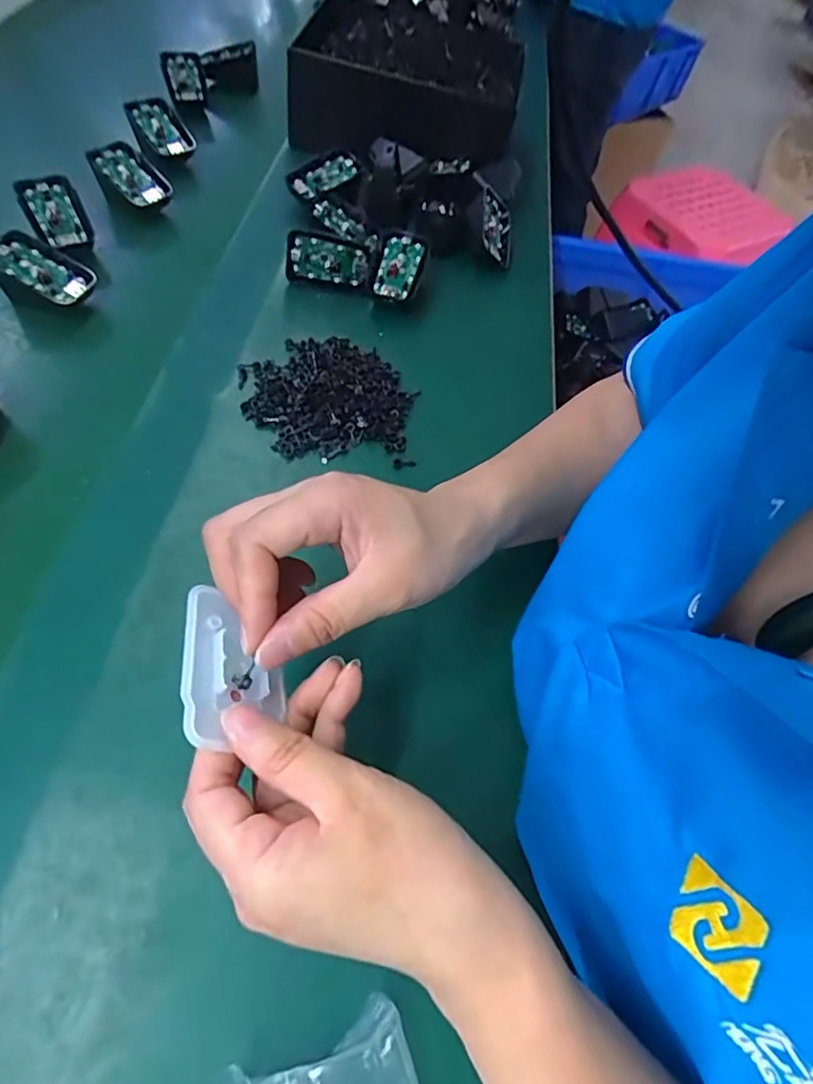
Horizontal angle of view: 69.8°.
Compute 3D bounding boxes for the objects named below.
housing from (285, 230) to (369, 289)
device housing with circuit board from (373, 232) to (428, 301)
[{"bbox_3d":[-0.068,-0.236,0.498,0.068,0.045,0.017,4,56,-3],"label":"housing"},{"bbox_3d":[-0.006,-0.235,0.498,0.037,0.011,0.064,14,76,-1],"label":"device housing with circuit board"}]

